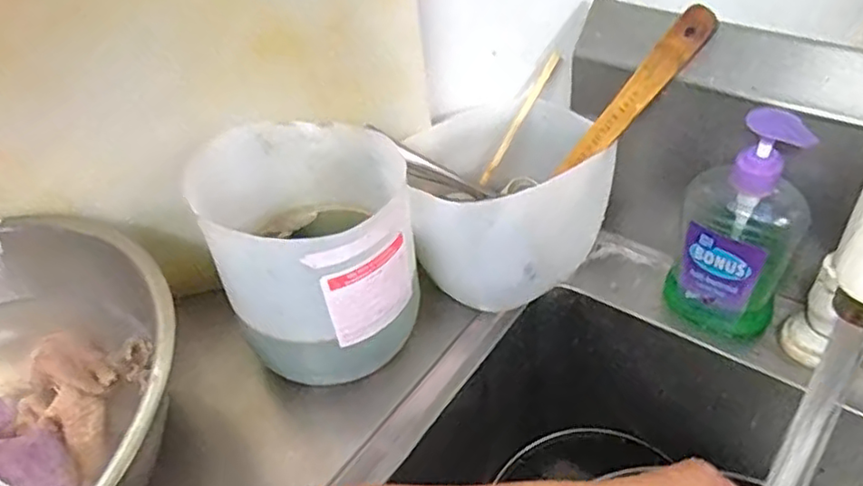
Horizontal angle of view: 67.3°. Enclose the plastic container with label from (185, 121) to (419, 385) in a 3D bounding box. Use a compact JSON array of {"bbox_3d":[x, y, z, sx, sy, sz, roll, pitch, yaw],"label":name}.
[{"bbox_3d":[-0.094,0.010,0.520,0.149,0.155,0.156,-17,43,-15],"label":"plastic container with label"}]

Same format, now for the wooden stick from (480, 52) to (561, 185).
[{"bbox_3d":[0.080,-0.111,0.590,0.010,0.132,0.004,22,20,-25],"label":"wooden stick"}]

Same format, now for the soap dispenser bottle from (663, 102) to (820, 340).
[{"bbox_3d":[0.231,-0.010,0.496,0.075,0.198,0.047,22,48,27],"label":"soap dispenser bottle"}]

